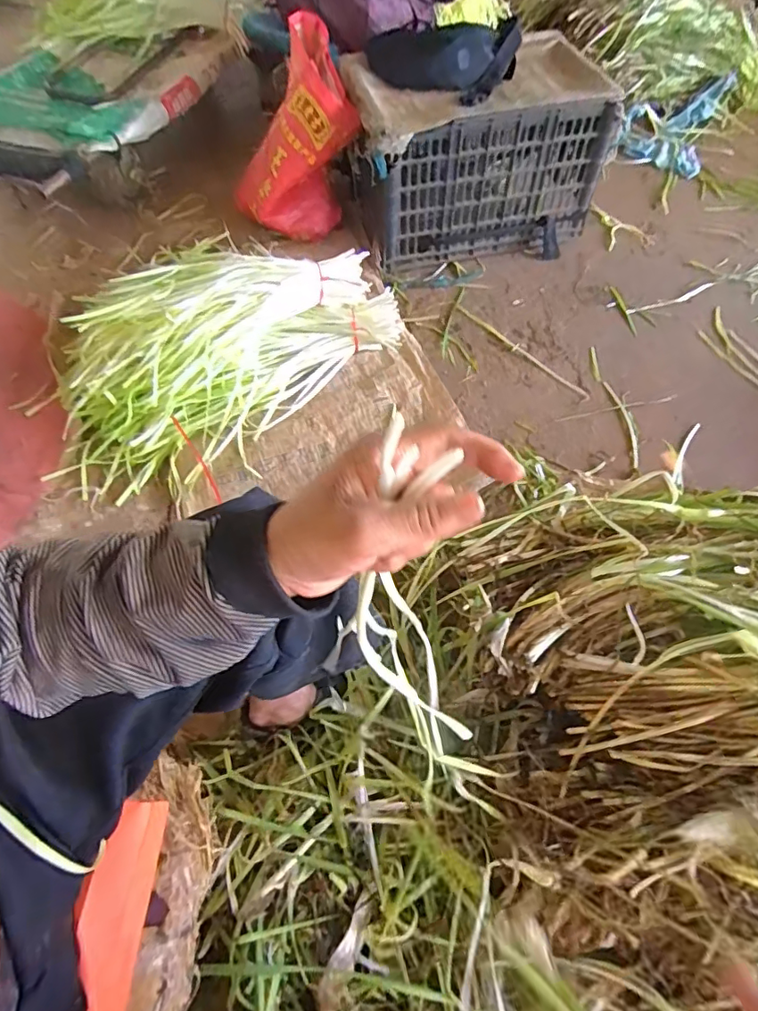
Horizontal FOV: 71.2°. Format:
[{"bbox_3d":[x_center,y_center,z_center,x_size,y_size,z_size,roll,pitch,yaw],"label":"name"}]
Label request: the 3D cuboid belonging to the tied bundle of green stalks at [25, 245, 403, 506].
[{"bbox_3d":[-0.277,-0.286,0.989,0.660,0.170,0.373,-21,62,-11],"label":"tied bundle of green stalks"}]

